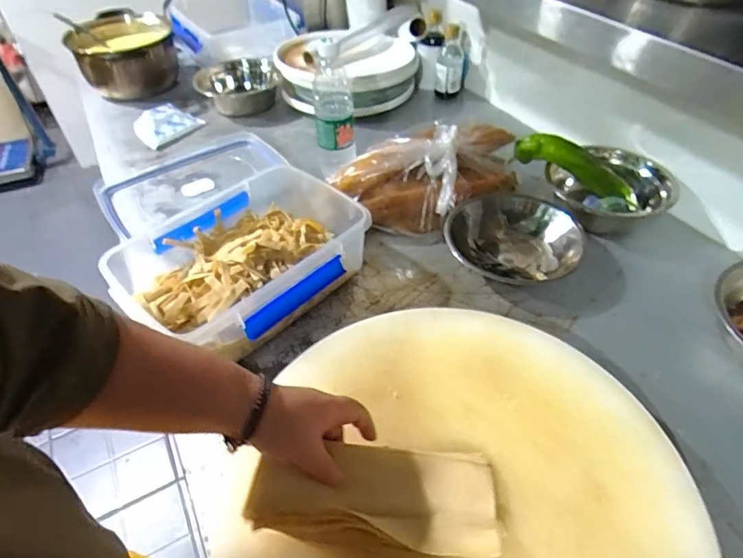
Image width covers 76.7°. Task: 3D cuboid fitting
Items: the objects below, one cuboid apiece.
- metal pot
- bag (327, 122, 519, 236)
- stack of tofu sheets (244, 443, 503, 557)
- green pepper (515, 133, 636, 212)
[{"bbox_3d":[-0.564,-0.509,1.086,0.217,0.123,0.249,-15,48,-12],"label":"metal pot"},{"bbox_3d":[0.091,-0.167,0.735,0.289,0.130,0.154,-23,51,-20],"label":"bag"},{"bbox_3d":[0.004,0.183,0.391,0.199,0.029,0.084,5,46,-8],"label":"stack of tofu sheets"},{"bbox_3d":[0.329,-0.173,0.751,0.202,0.060,0.035,30,52,6],"label":"green pepper"}]

